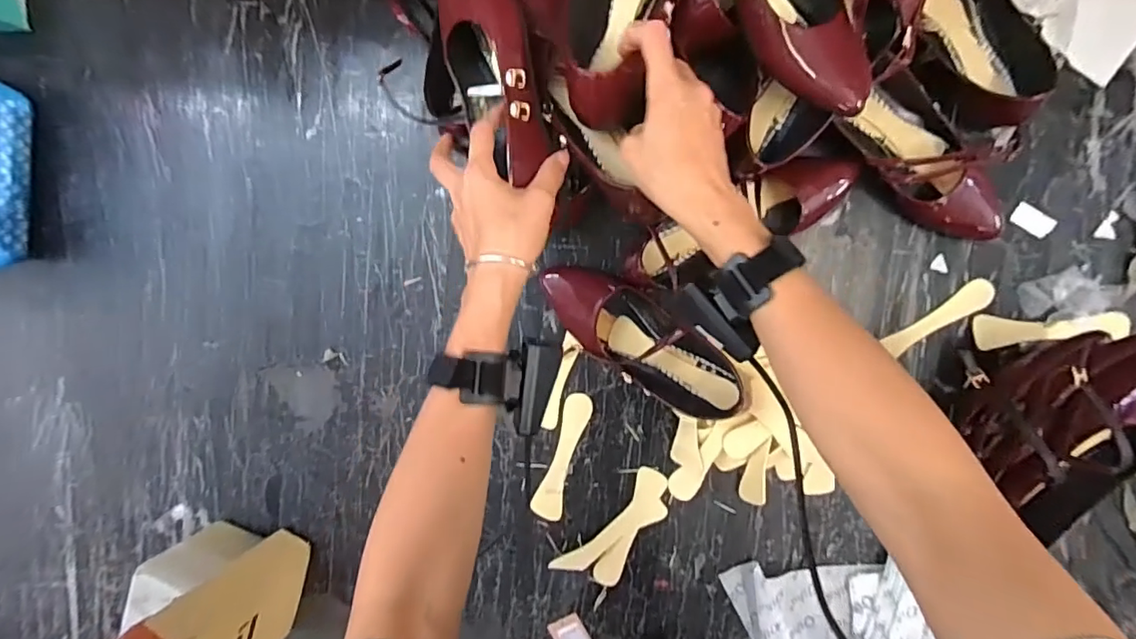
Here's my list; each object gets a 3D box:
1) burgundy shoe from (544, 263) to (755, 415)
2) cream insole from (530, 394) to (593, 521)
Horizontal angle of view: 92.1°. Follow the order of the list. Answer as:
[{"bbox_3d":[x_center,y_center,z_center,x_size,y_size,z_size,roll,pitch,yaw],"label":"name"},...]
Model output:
[{"bbox_3d":[0.073,0.023,0.557,0.237,0.071,0.089,35,99,0],"label":"burgundy shoe"},{"bbox_3d":[-0.006,0.154,0.613,0.034,0.004,0.147,16,96,3],"label":"cream insole"}]

